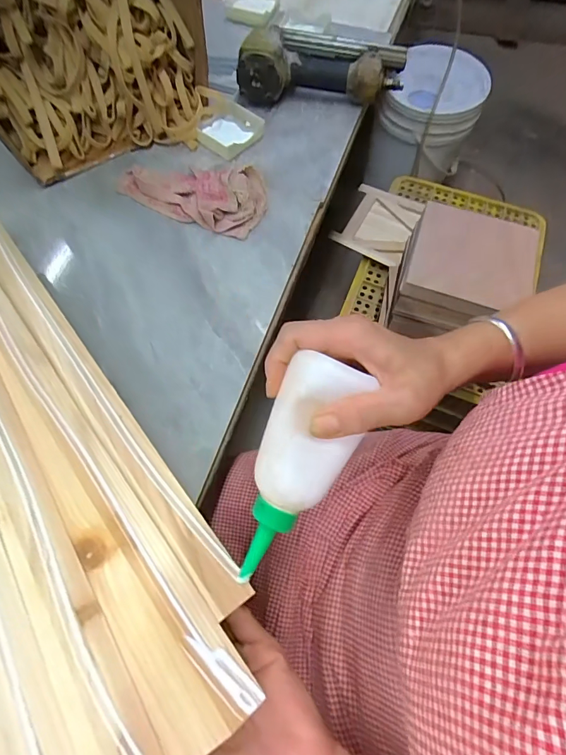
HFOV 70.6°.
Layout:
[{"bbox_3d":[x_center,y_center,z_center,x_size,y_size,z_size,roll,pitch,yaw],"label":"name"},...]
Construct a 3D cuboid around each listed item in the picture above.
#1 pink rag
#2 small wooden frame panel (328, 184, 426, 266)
[{"bbox_3d":[-0.109,-0.235,0.488,0.181,0.033,0.095,17,67,5],"label":"pink rag"},{"bbox_3d":[0.236,-0.382,0.974,0.163,0.024,0.205,25,68,9],"label":"small wooden frame panel"}]

